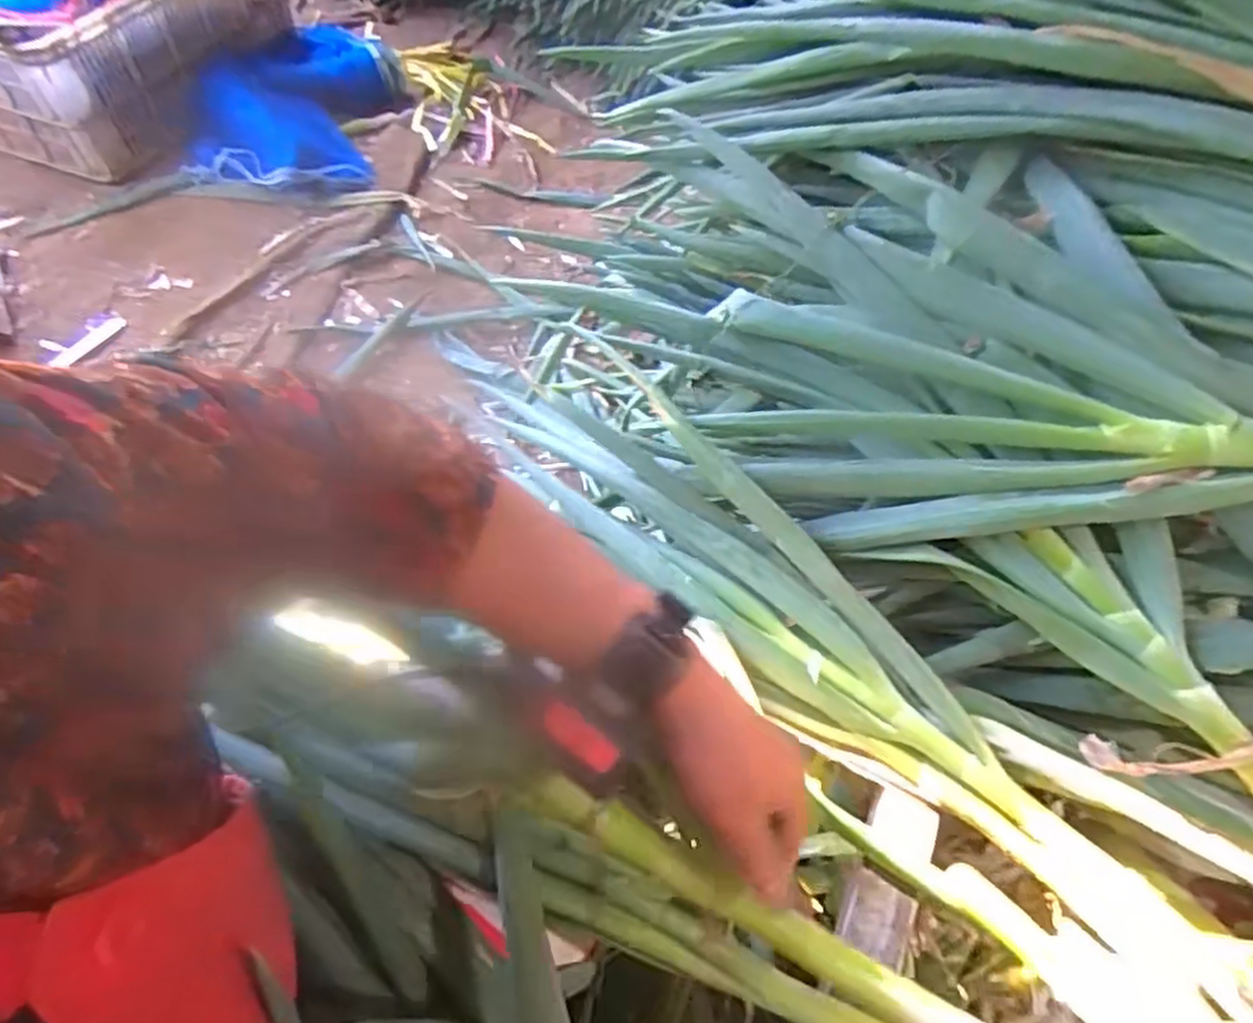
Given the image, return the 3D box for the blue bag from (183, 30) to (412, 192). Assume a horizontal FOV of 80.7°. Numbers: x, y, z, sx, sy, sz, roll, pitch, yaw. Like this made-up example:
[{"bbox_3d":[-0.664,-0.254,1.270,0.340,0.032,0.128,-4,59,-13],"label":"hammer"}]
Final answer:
[{"bbox_3d":[-0.608,-0.784,1.391,0.289,0.128,0.451,3,55,-1],"label":"blue bag"}]

